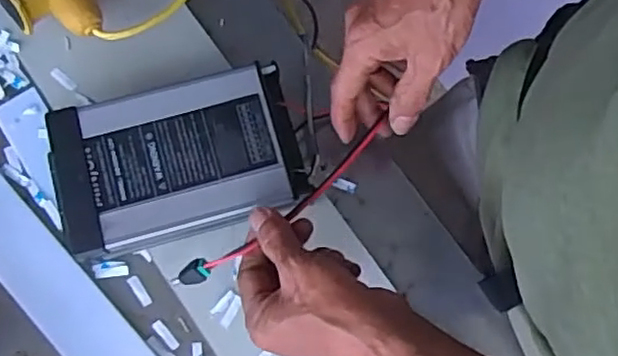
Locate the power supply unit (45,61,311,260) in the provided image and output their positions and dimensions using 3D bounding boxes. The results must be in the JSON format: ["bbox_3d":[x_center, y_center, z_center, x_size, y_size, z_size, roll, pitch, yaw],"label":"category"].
[{"bbox_3d":[-0.101,-0.010,0.494,0.186,0.051,0.113,-15,78,-5],"label":"power supply unit"}]

